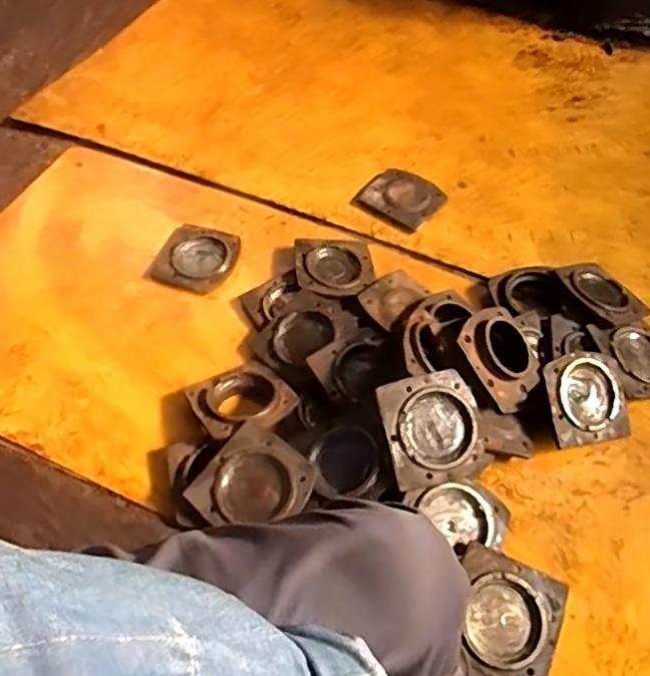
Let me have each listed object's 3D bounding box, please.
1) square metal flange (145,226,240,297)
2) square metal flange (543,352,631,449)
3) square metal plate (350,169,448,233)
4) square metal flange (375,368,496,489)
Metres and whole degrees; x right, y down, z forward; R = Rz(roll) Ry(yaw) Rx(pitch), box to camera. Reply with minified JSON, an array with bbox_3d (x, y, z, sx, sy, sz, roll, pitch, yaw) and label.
[{"bbox_3d":[-0.256,-0.161,1.223,0.153,0.019,0.155,16,56,11],"label":"square metal flange"},{"bbox_3d":[0.425,0.098,0.997,0.149,0.021,0.143,-6,79,-17],"label":"square metal flange"},{"bbox_3d":[0.165,-0.303,1.323,0.165,0.023,0.151,30,60,19],"label":"square metal plate"},{"bbox_3d":[0.158,0.129,0.879,0.149,0.016,0.151,-12,82,-17],"label":"square metal flange"}]

